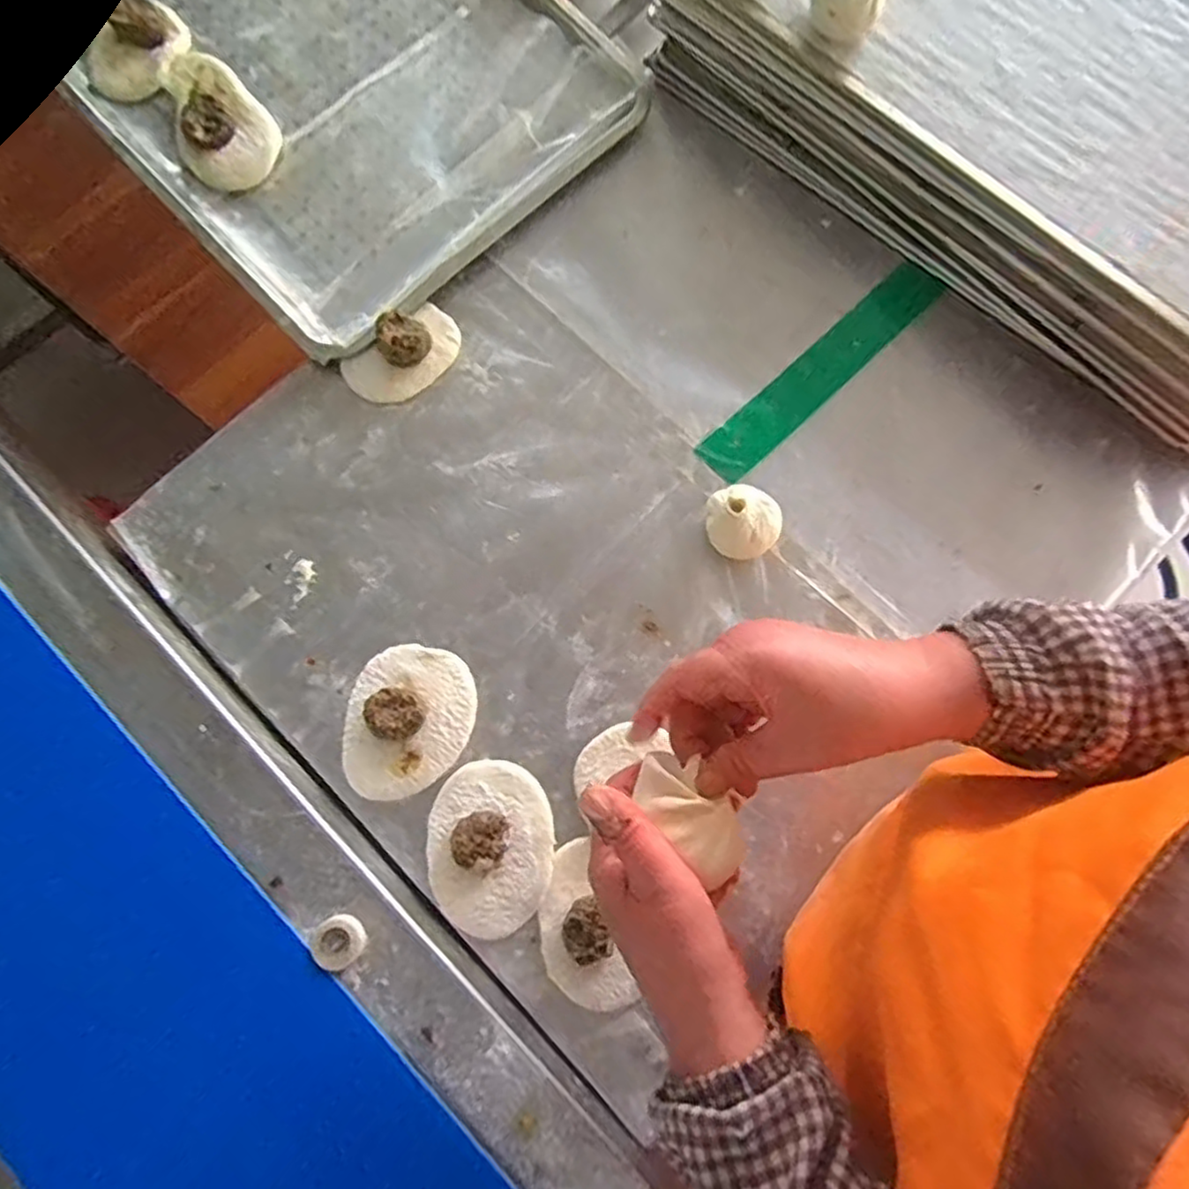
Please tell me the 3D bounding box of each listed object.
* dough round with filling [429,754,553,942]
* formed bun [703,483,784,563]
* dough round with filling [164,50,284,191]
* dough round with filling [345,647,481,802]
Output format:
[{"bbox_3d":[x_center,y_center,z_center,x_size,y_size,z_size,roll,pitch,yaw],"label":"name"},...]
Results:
[{"bbox_3d":[-0.073,0.174,0.485,0.086,0.029,0.110,6,76,1],"label":"dough round with filling"},{"bbox_3d":[0.110,-0.054,0.529,0.054,0.042,0.050,0,76,0],"label":"formed bun"},{"bbox_3d":[-0.326,-0.410,0.605,0.080,0.027,0.125,-32,79,-8],"label":"dough round with filling"},{"bbox_3d":[-0.136,0.091,0.507,0.089,0.028,0.109,11,77,2],"label":"dough round with filling"}]

